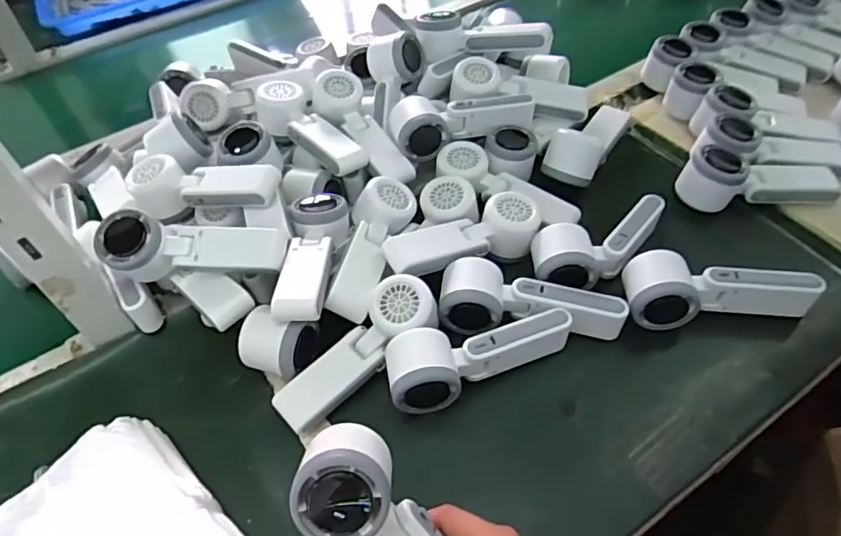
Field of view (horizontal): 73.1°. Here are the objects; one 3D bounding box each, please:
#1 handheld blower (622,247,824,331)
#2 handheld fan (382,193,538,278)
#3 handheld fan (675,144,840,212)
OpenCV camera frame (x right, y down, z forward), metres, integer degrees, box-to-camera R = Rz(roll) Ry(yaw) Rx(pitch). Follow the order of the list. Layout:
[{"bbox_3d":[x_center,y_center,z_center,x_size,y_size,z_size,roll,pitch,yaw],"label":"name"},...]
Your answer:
[{"bbox_3d":[0.274,0.025,0.520,0.166,0.051,0.058,3,50,8],"label":"handheld blower"},{"bbox_3d":[0.043,-0.032,0.562,0.163,0.051,0.064,-20,50,-12],"label":"handheld fan"},{"bbox_3d":[0.362,-0.104,0.607,0.160,0.053,0.057,-5,49,2],"label":"handheld fan"}]

